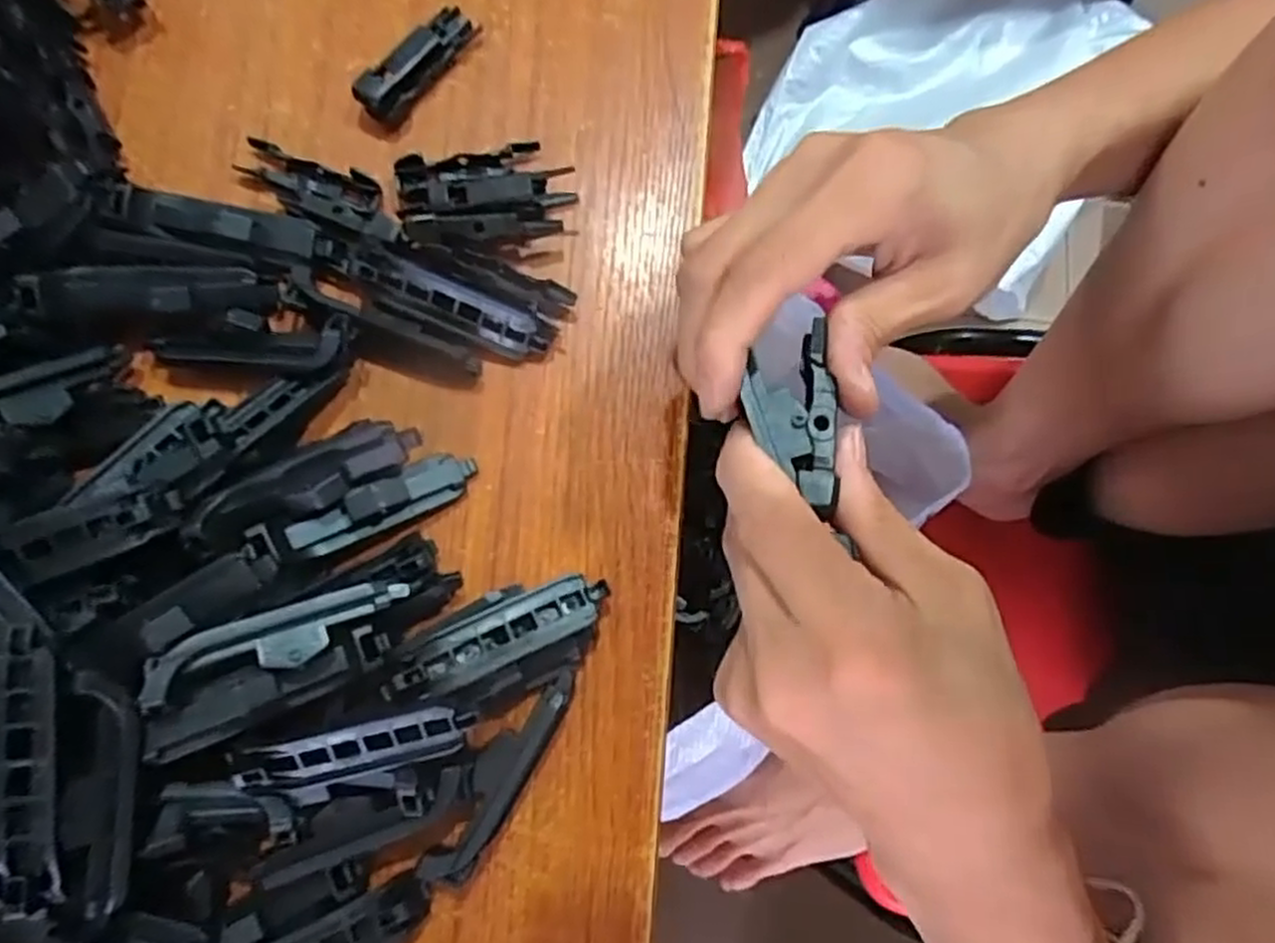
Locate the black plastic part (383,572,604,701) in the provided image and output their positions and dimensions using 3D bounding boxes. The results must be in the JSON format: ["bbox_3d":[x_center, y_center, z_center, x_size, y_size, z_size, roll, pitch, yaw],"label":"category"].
[{"bbox_3d":[-0.045,0.054,0.248,0.073,0.008,0.019,-23,81,-17],"label":"black plastic part"}]

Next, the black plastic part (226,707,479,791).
[{"bbox_3d":[-0.085,0.084,0.230,0.070,0.010,0.016,-13,81,-3],"label":"black plastic part"}]

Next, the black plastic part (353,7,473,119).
[{"bbox_3d":[-0.086,-0.159,0.294,0.017,0.013,0.054,35,81,5],"label":"black plastic part"}]

